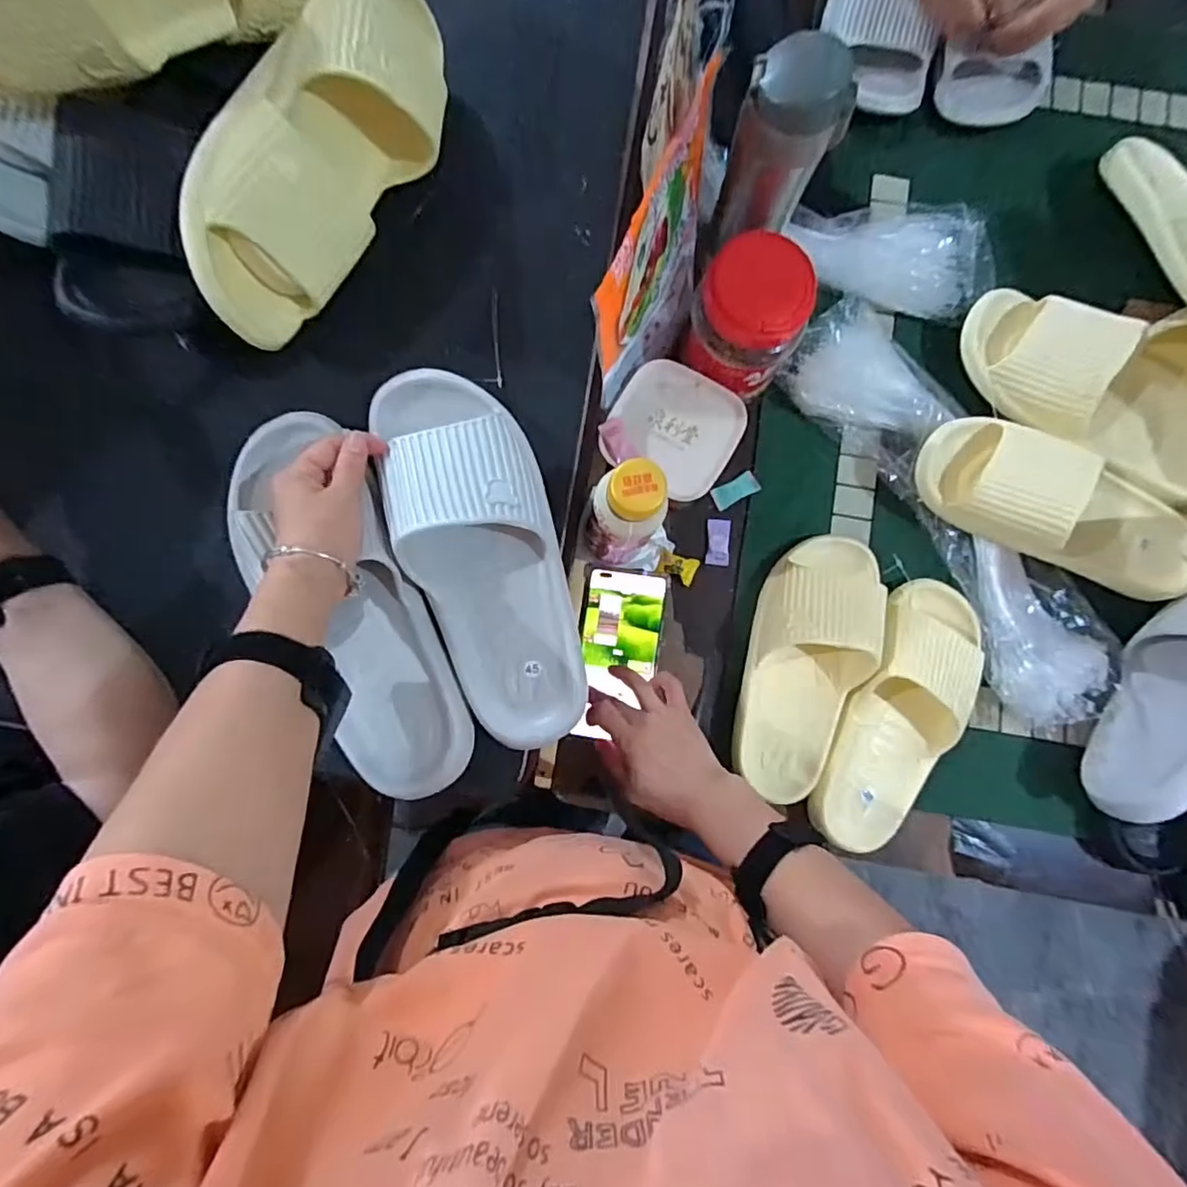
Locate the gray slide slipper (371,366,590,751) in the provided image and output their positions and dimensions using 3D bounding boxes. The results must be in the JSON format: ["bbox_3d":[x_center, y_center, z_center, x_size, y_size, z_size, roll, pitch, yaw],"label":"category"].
[{"bbox_3d":[-0.079,-0.031,0.425,0.105,0.069,0.283,-19,91,-3],"label":"gray slide slipper"}]

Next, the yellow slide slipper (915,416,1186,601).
[{"bbox_3d":[0.418,-0.080,0.530,0.250,0.070,0.101,22,84,1],"label":"yellow slide slipper"}]

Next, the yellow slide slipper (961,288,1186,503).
[{"bbox_3d":[0.465,-0.184,0.547,0.261,0.078,0.115,31,84,1],"label":"yellow slide slipper"}]

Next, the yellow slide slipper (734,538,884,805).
[{"bbox_3d":[0.193,0.062,0.530,0.104,0.059,0.248,21,84,0],"label":"yellow slide slipper"}]

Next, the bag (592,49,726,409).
[{"bbox_3d":[0.053,-0.244,0.470,0.041,0.188,0.181,26,84,1],"label":"bag"}]

